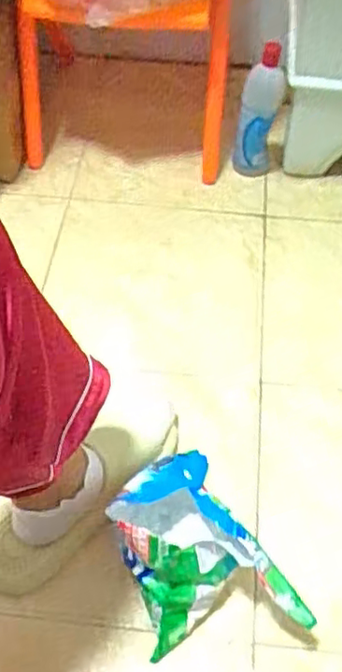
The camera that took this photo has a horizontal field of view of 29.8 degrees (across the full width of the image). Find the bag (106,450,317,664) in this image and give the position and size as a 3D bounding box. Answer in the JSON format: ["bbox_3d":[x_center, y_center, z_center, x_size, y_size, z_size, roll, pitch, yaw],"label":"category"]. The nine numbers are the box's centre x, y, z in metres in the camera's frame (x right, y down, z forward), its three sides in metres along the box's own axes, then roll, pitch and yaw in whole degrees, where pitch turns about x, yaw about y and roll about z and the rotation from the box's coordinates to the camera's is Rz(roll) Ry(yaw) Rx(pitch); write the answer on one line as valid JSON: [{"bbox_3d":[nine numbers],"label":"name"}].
[{"bbox_3d":[0.029,0.216,0.632,0.145,0.139,0.181,-16,55,-11],"label":"bag"}]

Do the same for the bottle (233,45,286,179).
[{"bbox_3d":[0.133,-0.333,0.984,0.064,0.193,0.078,6,54,7],"label":"bottle"}]

